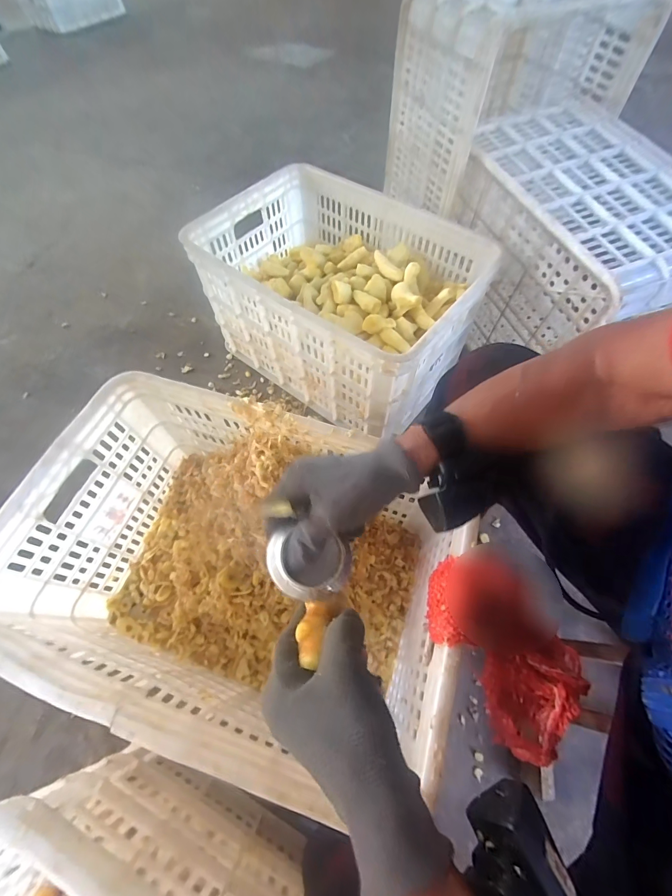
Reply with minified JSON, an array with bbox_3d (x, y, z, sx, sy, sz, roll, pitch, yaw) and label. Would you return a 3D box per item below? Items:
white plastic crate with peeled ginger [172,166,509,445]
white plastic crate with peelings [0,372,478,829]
[{"bbox_3d":[0.008,-0.309,0.757,0.501,0.277,0.359,35,68,18],"label":"white plastic crate with peeled ginger"},{"bbox_3d":[-0.134,0.161,0.507,0.479,0.277,0.350,17,64,10],"label":"white plastic crate with peelings"}]

